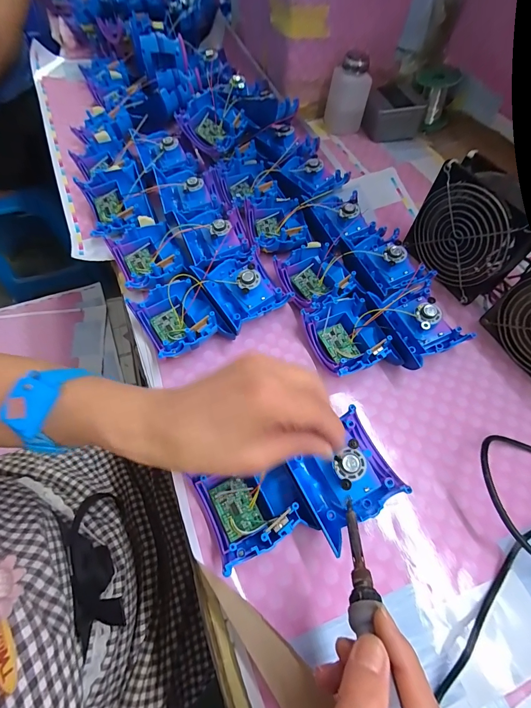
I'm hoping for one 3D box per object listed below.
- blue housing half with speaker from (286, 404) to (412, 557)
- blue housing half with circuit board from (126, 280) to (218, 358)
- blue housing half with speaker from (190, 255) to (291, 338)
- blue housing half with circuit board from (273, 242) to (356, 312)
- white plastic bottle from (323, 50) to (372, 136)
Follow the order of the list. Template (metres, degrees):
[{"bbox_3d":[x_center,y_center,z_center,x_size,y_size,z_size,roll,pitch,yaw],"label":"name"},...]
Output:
[{"bbox_3d":[0.066,0.100,0.271,0.075,0.033,0.080,-25,66,-16],"label":"blue housing half with speaker"},{"bbox_3d":[-0.094,-0.037,0.341,0.066,0.033,0.079,-31,68,-18],"label":"blue housing half with circuit board"},{"bbox_3d":[-0.028,-0.073,0.365,0.081,0.040,0.082,-30,67,-18],"label":"blue housing half with speaker"},{"bbox_3d":[0.059,-0.089,0.381,0.073,0.035,0.075,-24,66,-15],"label":"blue housing half with circuit board"},{"bbox_3d":[0.138,-0.433,0.539,0.063,0.101,0.048,7,62,1],"label":"white plastic bottle"}]

